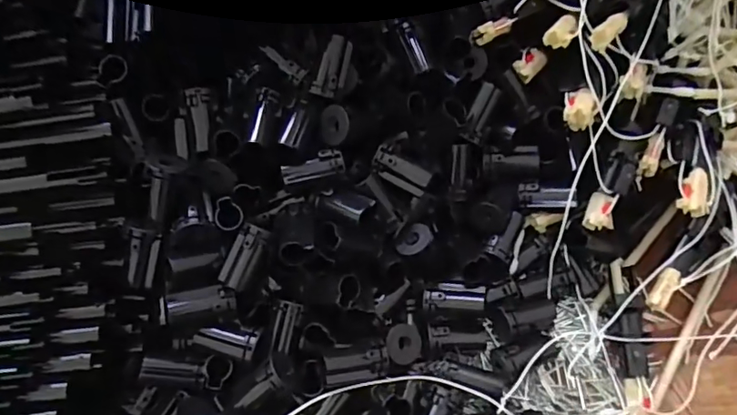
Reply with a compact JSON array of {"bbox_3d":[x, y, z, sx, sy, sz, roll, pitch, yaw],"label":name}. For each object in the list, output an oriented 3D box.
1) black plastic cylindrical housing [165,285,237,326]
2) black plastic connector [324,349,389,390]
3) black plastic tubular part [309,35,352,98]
[{"bbox_3d":[-0.091,0.052,0.285,0.038,0.011,0.014,-11,65,-7],"label":"black plastic cylindrical housing"},{"bbox_3d":[-0.006,0.084,0.277,0.033,0.013,0.014,-8,65,-5],"label":"black plastic connector"},{"bbox_3d":[-0.020,-0.077,0.296,0.014,0.010,0.035,19,81,7],"label":"black plastic tubular part"}]

